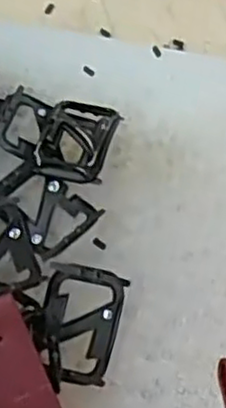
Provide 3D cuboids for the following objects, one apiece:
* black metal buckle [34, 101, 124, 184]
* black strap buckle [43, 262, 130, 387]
[{"bbox_3d":[-0.014,-0.025,0.276,0.026,0.012,0.038,10,62,7],"label":"black metal buckle"},{"bbox_3d":[-0.012,0.041,0.239,0.027,0.009,0.039,12,62,8],"label":"black strap buckle"}]

